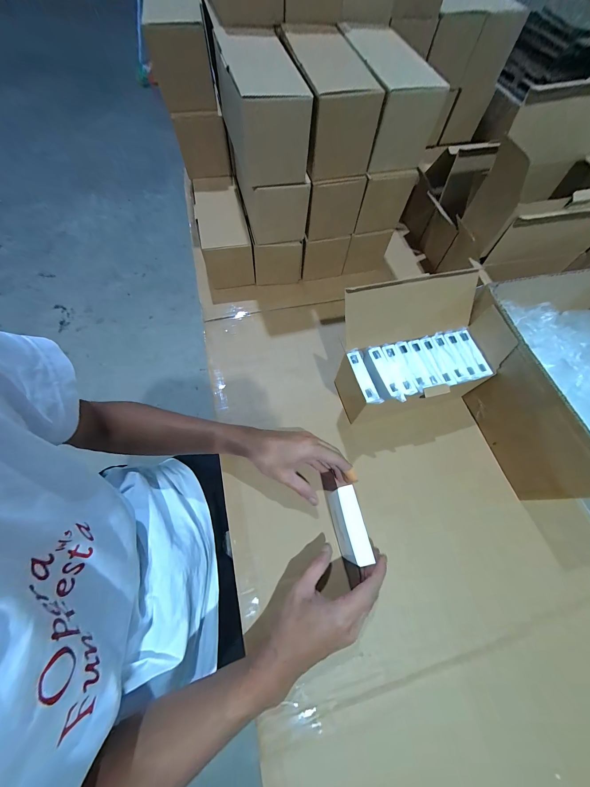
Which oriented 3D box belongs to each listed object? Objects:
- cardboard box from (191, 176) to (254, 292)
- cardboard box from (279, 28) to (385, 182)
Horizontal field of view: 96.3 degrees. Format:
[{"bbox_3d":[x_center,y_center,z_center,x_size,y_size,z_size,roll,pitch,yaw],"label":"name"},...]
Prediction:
[{"bbox_3d":[-0.151,-0.345,0.568,0.090,0.098,0.223,-10,67,-7],"label":"cardboard box"},{"bbox_3d":[0.056,-0.459,0.417,0.100,0.093,0.256,-5,64,-5],"label":"cardboard box"}]

